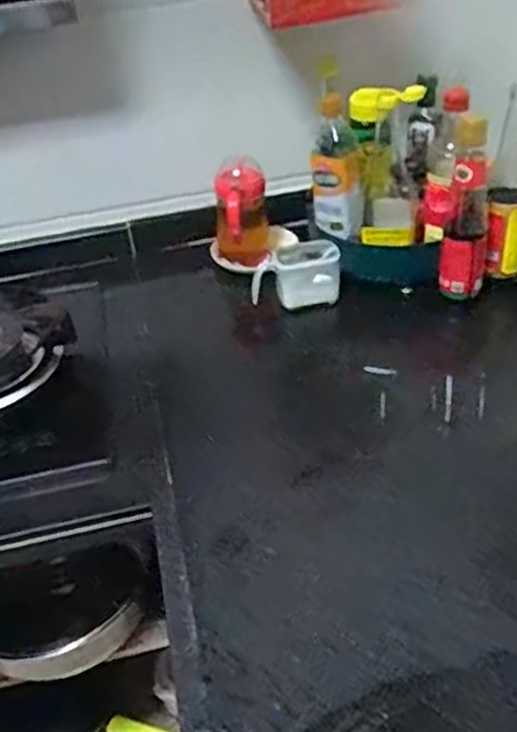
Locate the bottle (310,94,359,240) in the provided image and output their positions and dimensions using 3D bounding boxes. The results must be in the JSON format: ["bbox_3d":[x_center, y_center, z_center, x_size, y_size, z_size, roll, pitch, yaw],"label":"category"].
[{"bbox_3d":[0.112,-0.291,1.083,0.066,0.193,0.056,-2,38,7],"label":"bottle"}]

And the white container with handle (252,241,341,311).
[{"bbox_3d":[0.055,-0.134,1.116,0.125,0.085,0.060,-15,38,-11],"label":"white container with handle"}]

